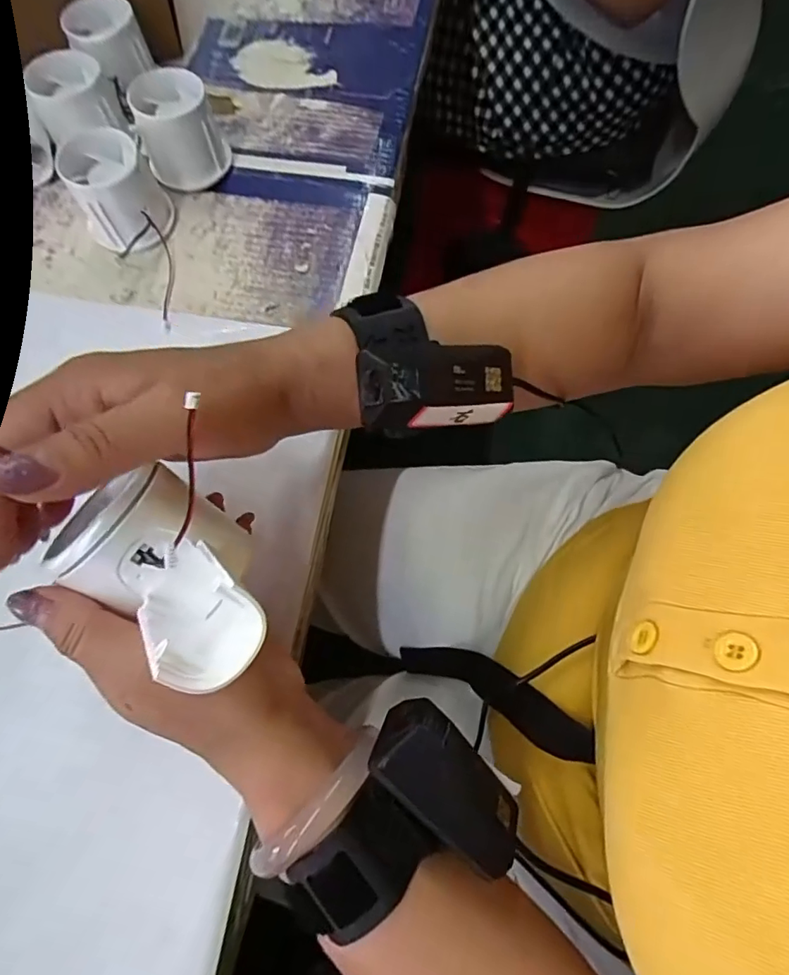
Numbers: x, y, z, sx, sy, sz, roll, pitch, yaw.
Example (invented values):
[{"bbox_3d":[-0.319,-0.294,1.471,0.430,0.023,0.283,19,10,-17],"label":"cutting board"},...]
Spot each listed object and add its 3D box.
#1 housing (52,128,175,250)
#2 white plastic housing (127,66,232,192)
[{"bbox_3d":[-0.181,-0.192,0.341,0.053,0.048,0.054,0,70,1],"label":"housing"},{"bbox_3d":[-0.148,-0.246,0.364,0.052,0.049,0.054,-17,71,-5],"label":"white plastic housing"}]

